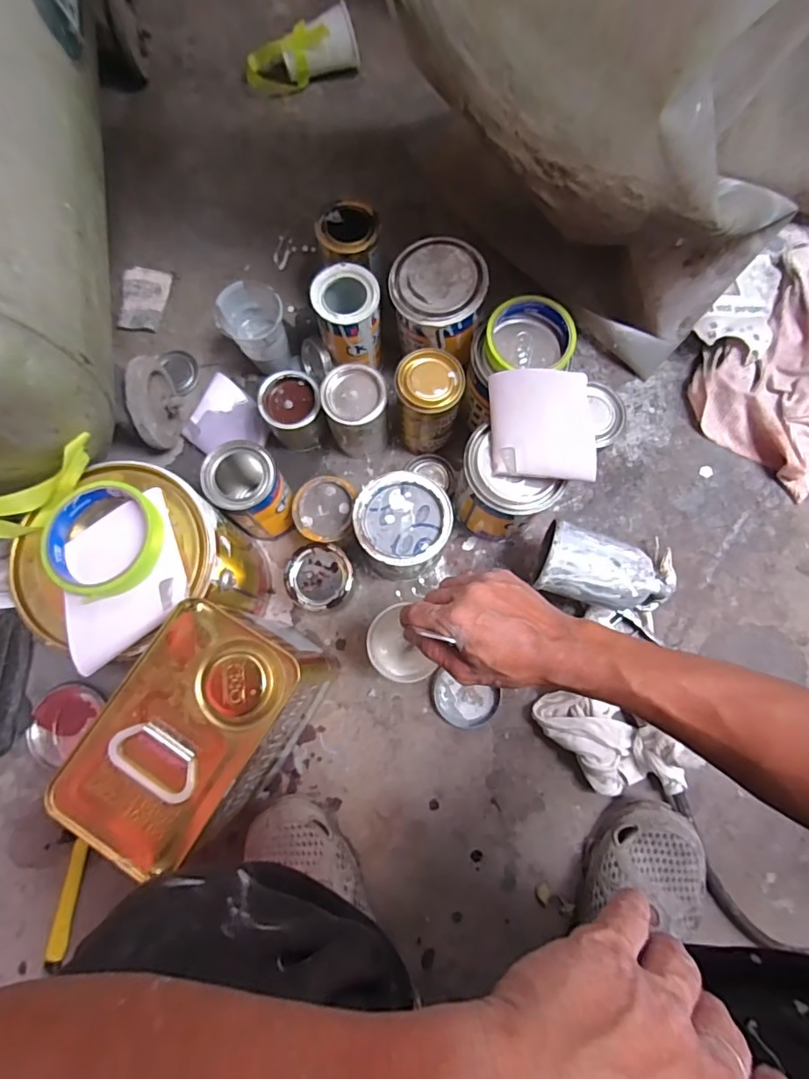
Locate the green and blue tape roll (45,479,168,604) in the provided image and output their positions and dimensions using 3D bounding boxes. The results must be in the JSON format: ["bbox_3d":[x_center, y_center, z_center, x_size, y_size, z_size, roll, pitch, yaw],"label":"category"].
[{"bbox_3d":[-0.236,0.000,0.401,0.086,0.017,0.090,0,77,0],"label":"green and blue tape roll"}]

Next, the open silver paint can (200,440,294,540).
[{"bbox_3d":[-0.166,-0.050,0.569,0.071,0.124,0.072,0,77,0],"label":"open silver paint can"}]

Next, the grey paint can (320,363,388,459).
[{"bbox_3d":[-0.055,-0.146,0.608,0.069,0.110,0.065,0,77,0],"label":"grey paint can"}]

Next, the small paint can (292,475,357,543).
[{"bbox_3d":[-0.090,-0.027,0.599,0.071,0.081,0.069,-28,79,-6],"label":"small paint can"}]

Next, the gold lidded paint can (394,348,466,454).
[{"bbox_3d":[0.027,-0.152,0.590,0.070,0.125,0.065,0,77,0],"label":"gold lidded paint can"}]

